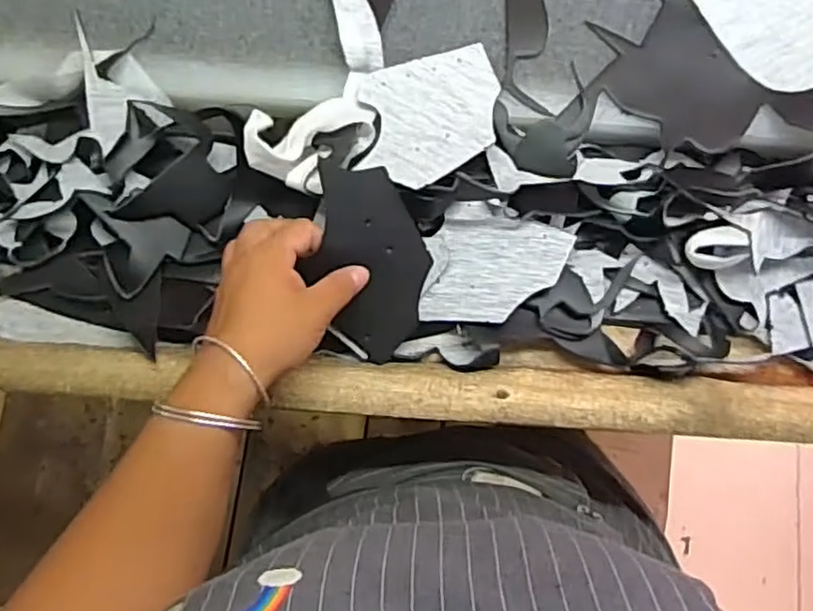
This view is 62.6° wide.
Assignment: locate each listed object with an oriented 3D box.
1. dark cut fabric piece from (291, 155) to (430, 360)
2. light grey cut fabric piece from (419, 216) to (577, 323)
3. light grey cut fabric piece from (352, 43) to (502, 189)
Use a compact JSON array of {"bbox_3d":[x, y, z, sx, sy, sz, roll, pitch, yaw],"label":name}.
[{"bbox_3d":[-0.026,-0.032,0.468,0.077,0.012,0.134,-28,109,-12],"label":"dark cut fabric piece"},{"bbox_3d":[0.065,-0.024,0.481,0.096,0.016,0.079,9,83,2],"label":"light grey cut fabric piece"},{"bbox_3d":[0.020,-0.138,0.488,0.110,0.015,0.102,-16,75,-6],"label":"light grey cut fabric piece"}]

